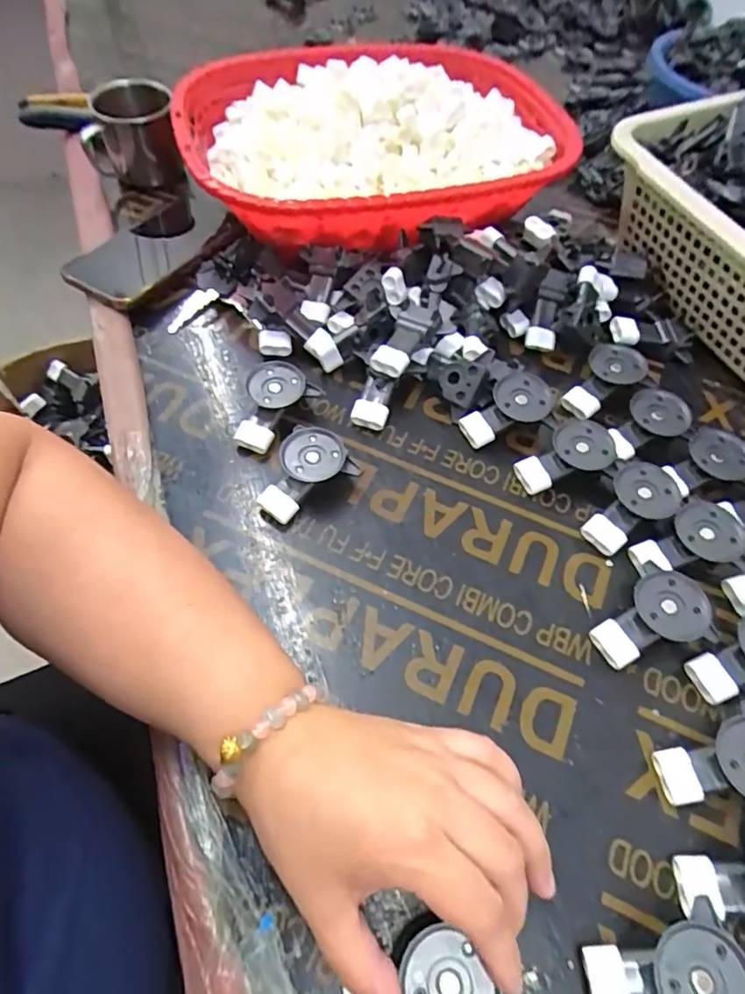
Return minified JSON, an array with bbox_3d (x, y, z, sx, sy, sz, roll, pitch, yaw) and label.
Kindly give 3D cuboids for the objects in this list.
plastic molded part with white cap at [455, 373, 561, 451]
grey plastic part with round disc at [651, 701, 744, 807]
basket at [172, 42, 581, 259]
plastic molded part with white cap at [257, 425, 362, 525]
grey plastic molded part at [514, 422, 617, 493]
[{"bbox_3d":[0.103,-0.067,0.428,0.076,0.019,0.038,-33,63,0],"label":"plastic molded part with white cap"},{"bbox_3d":[0.190,0.142,0.305,0.064,0.031,0.050,3,57,-2],"label":"grey plastic part with round disc"},{"bbox_3d":[0.004,-0.345,0.556,0.359,0.084,0.292,-16,60,-13],"label":"basket"},{"bbox_3d":[-0.050,-0.017,0.390,0.066,0.029,0.045,-31,64,-21],"label":"plastic molded part with white cap"},{"bbox_3d":[0.138,-0.029,0.406,0.070,0.014,0.039,-31,62,6],"label":"grey plastic molded part"}]

